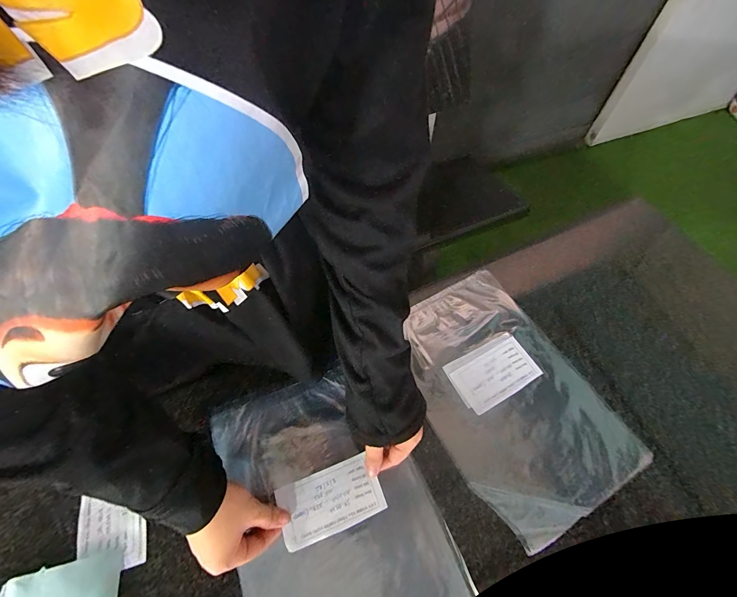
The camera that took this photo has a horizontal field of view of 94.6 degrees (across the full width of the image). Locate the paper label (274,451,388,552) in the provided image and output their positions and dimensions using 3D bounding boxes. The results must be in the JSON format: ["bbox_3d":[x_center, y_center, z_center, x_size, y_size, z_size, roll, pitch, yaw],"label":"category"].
[{"bbox_3d":[-0.039,0.209,0.353,0.101,0.009,0.058,-19,63,-11],"label":"paper label"}]

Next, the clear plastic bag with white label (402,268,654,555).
[{"bbox_3d":[0.163,0.110,0.419,0.194,0.018,0.288,-27,65,-15],"label":"clear plastic bag with white label"}]

